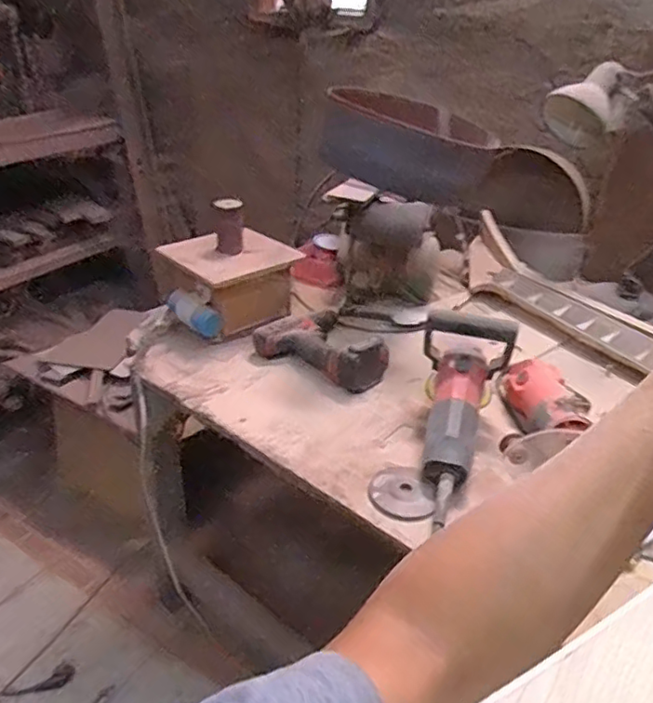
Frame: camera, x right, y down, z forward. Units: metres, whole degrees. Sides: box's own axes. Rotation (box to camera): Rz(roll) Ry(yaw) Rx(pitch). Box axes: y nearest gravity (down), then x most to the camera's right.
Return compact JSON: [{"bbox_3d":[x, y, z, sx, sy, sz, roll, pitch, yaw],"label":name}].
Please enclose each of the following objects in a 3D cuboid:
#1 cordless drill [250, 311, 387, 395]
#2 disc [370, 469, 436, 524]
[{"bbox_3d":[-0.012,-0.013,0.982,0.166,0.068,0.216,-15,35,-25],"label":"cordless drill"},{"bbox_3d":[0.093,0.175,0.727,0.081,0.010,0.074,20,36,28],"label":"disc"}]

